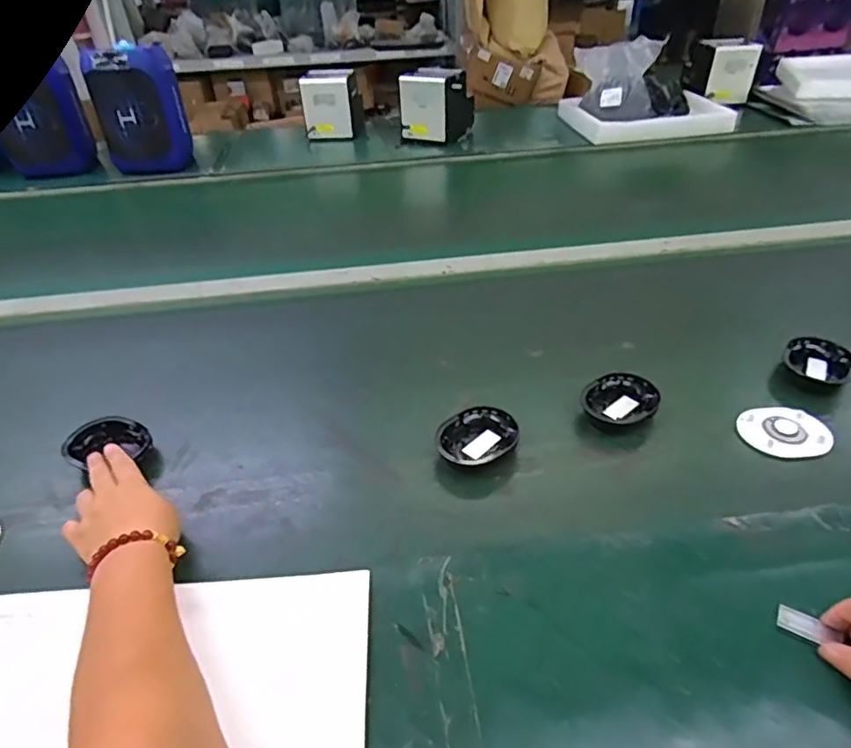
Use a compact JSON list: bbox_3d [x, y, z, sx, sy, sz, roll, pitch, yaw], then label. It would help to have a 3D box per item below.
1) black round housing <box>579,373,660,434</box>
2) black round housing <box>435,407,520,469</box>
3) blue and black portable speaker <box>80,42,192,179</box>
[{"bbox_3d":[0.217,0.033,0.617,0.088,0.025,0.068,-26,47,-27],"label":"black round housing"},{"bbox_3d":[0.054,0.066,0.581,0.085,0.021,0.065,-30,49,-31],"label":"black round housing"},{"bbox_3d":[-0.634,-0.580,1.218,0.173,0.251,0.089,-13,42,-15],"label":"blue and black portable speaker"}]

